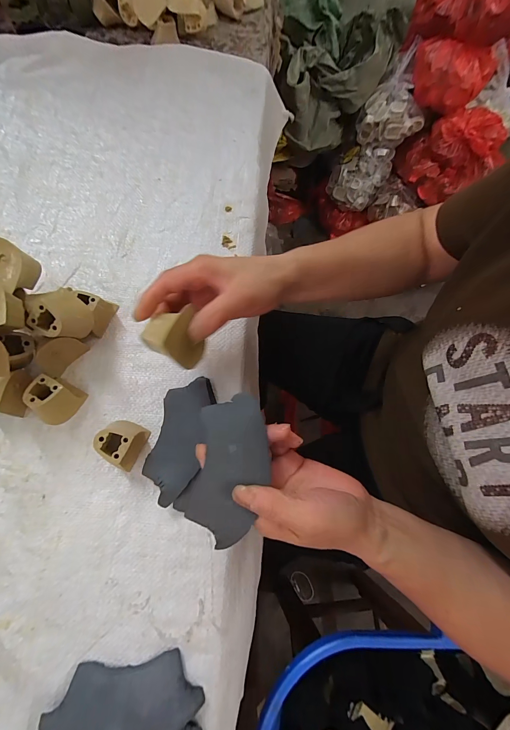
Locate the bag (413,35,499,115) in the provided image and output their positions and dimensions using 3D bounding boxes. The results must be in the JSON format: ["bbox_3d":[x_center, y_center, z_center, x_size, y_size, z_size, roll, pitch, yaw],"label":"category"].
[{"bbox_3d":[0.568,-0.837,0.865,0.226,0.111,0.156,20,74,4],"label":"bag"}]

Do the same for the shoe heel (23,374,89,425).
[{"bbox_3d":[-0.205,0.037,0.301,0.036,0.037,0.042,26,75,5],"label":"shoe heel"}]

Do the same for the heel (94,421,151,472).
[{"bbox_3d":[-0.136,0.075,0.292,0.043,0.037,0.041,24,75,5],"label":"heel"}]

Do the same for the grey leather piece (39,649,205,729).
[{"bbox_3d":[-0.106,0.291,0.237,0.124,0.018,0.083,-7,74,-4],"label":"grey leather piece"}]

